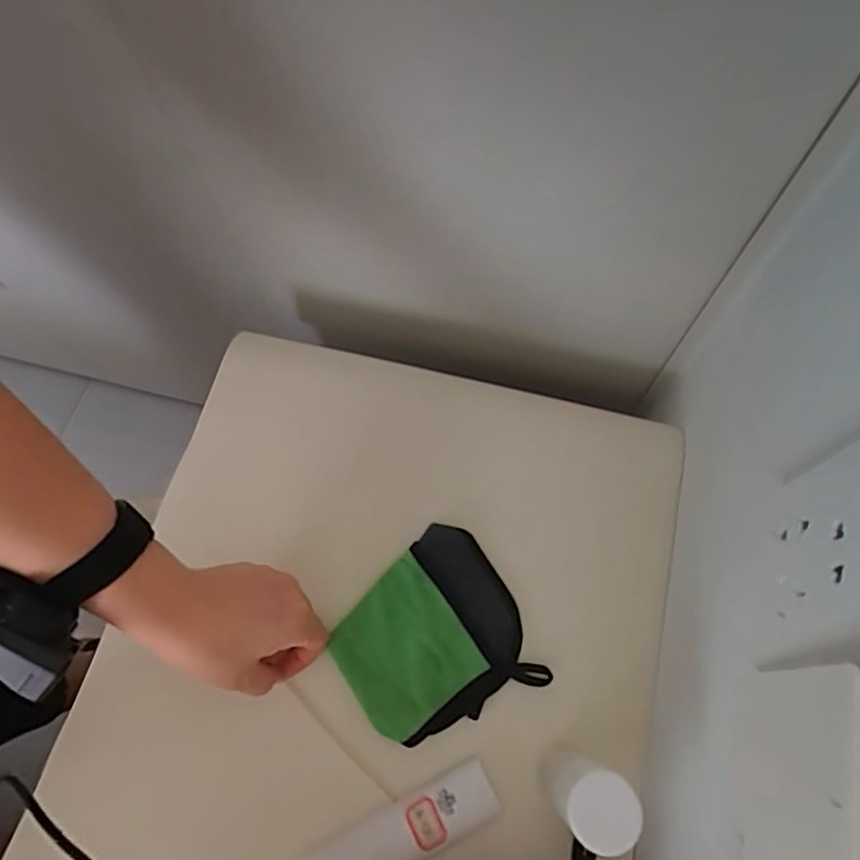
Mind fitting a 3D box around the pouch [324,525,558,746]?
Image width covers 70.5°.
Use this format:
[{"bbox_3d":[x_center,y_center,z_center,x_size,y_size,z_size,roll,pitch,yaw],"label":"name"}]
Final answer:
[{"bbox_3d":[0.002,0.148,0.430,0.128,0.012,0.121,-32,72,-16],"label":"pouch"}]

